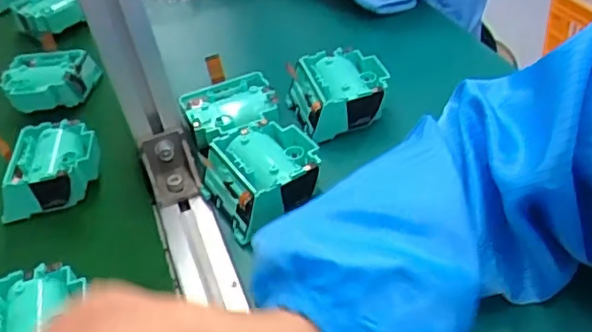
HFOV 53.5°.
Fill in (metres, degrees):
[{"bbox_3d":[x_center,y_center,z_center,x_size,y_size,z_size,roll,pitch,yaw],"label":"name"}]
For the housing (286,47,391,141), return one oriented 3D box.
[{"bbox_3d":[0.038,-0.065,0.505,0.073,0.037,0.076,-13,42,-9],"label":"housing"}]

